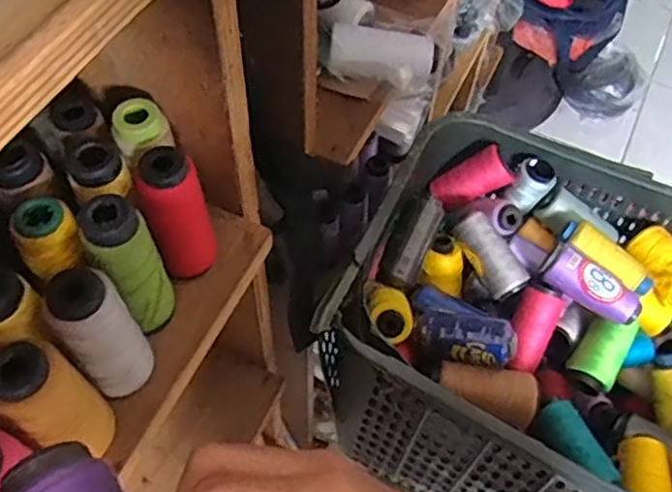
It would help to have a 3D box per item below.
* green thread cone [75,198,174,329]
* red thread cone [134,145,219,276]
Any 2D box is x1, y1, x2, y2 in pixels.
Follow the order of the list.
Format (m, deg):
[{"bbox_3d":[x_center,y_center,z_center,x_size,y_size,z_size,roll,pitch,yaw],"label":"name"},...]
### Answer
[{"bbox_3d":[-0.131,0.016,0.417,0.039,0.107,0.039,1,56,-2],"label":"green thread cone"},{"bbox_3d":[-0.107,-0.023,0.444,0.044,0.099,0.041,-17,59,-14],"label":"red thread cone"}]

